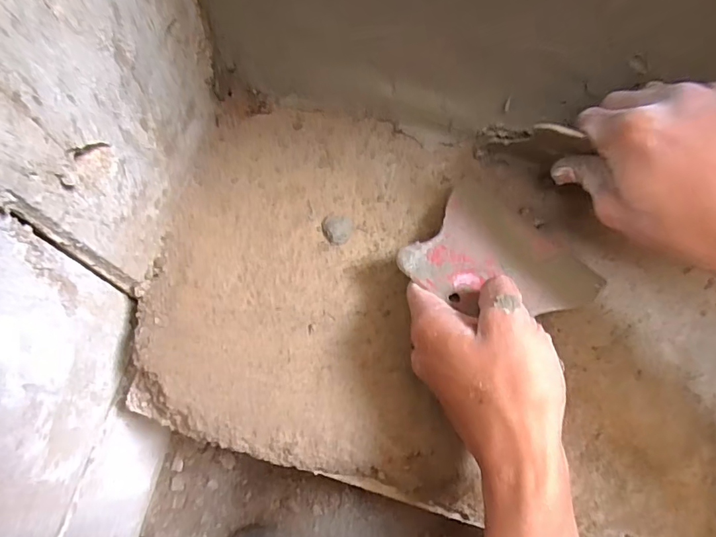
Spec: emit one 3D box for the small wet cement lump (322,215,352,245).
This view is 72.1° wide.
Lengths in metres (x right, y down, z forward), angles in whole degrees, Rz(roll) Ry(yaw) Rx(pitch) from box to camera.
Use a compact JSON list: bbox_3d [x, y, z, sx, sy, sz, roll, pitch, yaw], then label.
[{"bbox_3d":[-0.016,-0.032,0.383,0.022,0.007,0.024,1,71,-2],"label":"small wet cement lump"}]

